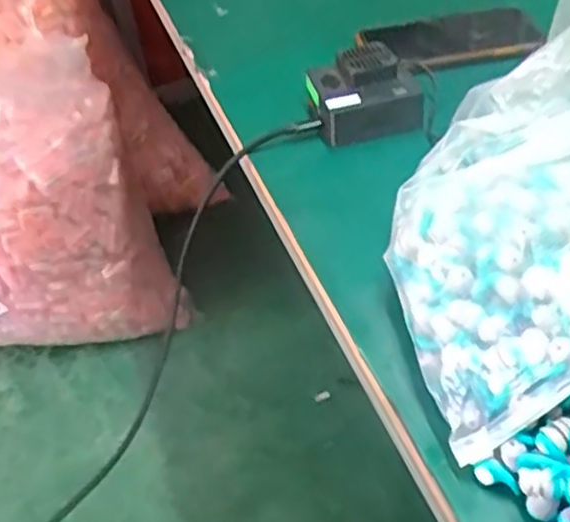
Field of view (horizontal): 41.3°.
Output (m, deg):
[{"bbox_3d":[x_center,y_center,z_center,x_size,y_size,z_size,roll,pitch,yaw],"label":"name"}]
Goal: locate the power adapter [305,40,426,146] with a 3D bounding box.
[{"bbox_3d":[0.062,-0.133,0.598,0.079,0.057,0.063,-11,43,-5],"label":"power adapter"}]

